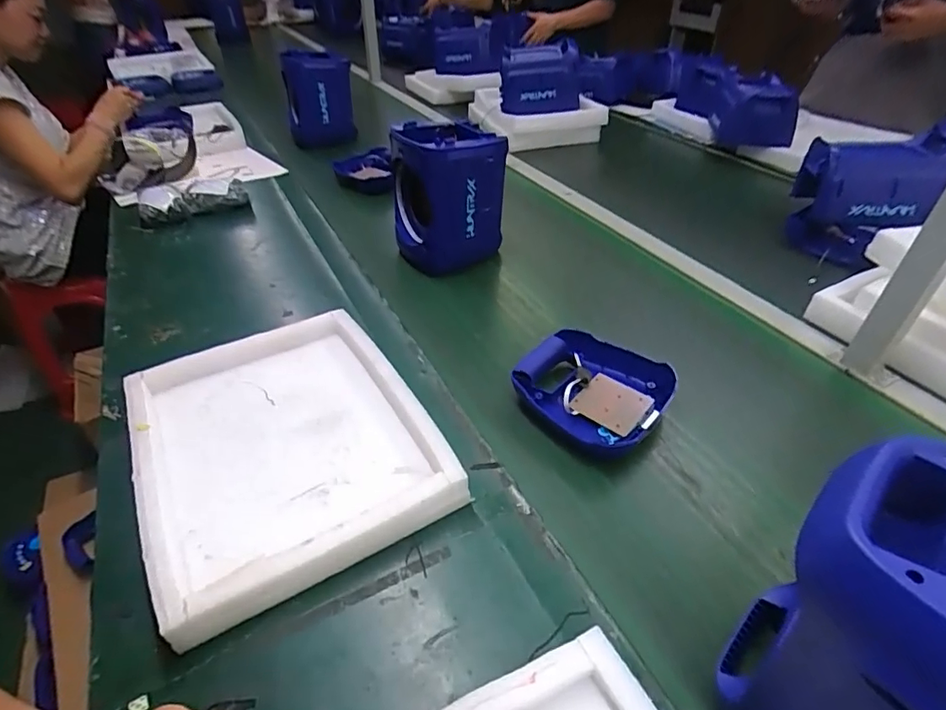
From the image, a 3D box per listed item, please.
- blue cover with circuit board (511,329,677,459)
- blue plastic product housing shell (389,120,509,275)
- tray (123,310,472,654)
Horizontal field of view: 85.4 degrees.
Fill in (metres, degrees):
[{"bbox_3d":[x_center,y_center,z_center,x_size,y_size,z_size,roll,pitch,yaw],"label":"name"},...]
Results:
[{"bbox_3d":[0.147,0.051,0.653,0.179,0.072,0.164,25,42,34],"label":"blue cover with circuit board"},{"bbox_3d":[-0.042,-0.265,0.880,0.178,0.223,0.128,-5,34,-4],"label":"blue plastic product housing shell"},{"bbox_3d":[-0.214,0.085,0.571,0.286,0.053,0.347,-20,38,-25],"label":"tray"}]

